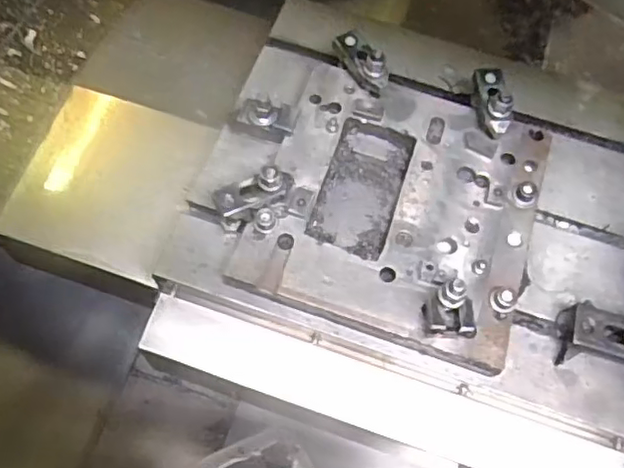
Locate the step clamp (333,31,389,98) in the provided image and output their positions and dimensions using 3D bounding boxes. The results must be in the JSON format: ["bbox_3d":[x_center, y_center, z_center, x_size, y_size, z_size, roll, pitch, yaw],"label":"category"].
[{"bbox_3d":[0.067,-0.236,0.841,0.034,0.059,0.098,-27,69,-15],"label":"step clamp"}]

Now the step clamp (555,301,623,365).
[{"bbox_3d":[0.362,0.119,0.707,0.134,0.092,0.078,16,65,4],"label":"step clamp"}]

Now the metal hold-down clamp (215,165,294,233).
[{"bbox_3d":[-0.072,-0.037,0.756,0.102,0.078,0.062,-4,65,-5],"label":"metal hold-down clamp"}]

